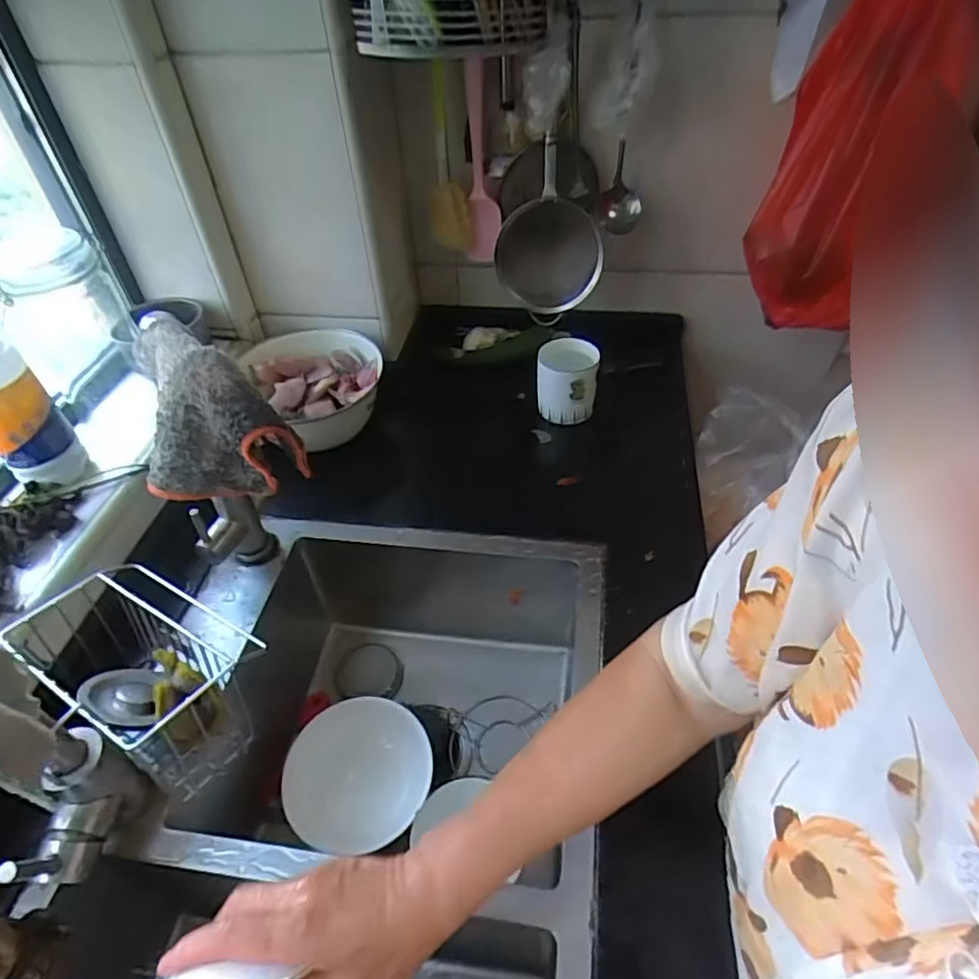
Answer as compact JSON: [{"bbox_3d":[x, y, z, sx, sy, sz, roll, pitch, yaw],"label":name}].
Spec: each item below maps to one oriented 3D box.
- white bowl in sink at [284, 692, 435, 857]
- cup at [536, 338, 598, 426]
[{"bbox_3d":[-0.135,0.289,0.624,0.144,0.045,0.131,-1,45,1],"label":"white bowl in sink"},{"bbox_3d":[0.103,-0.140,0.811,0.075,0.100,0.075,5,45,7],"label":"cup"}]

